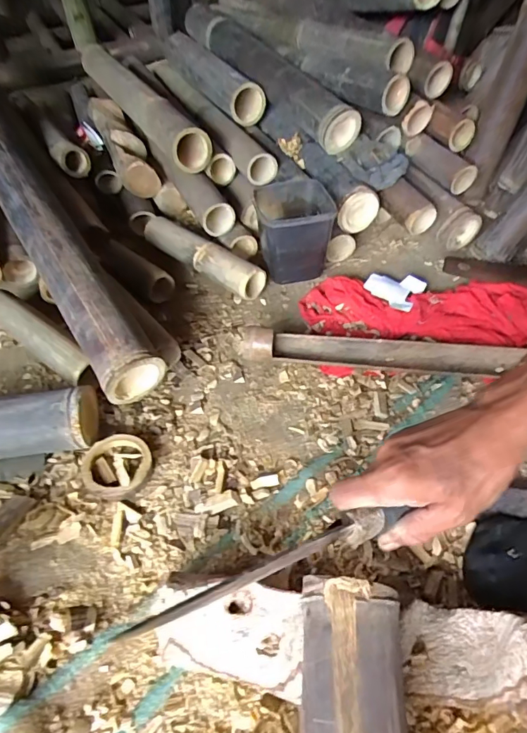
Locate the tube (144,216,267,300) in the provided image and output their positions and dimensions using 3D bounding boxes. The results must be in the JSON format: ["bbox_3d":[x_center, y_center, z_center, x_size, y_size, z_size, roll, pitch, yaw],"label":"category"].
[{"bbox_3d":[-0.105,-0.183,0.784,0.246,0.063,0.056,31,57,26],"label":"tube"}]

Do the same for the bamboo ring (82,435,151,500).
[{"bbox_3d":[-0.171,0.116,0.545,0.080,0.022,0.073,-1,49,1],"label":"bamboo ring"}]

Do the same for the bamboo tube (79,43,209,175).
[{"bbox_3d":[-0.253,-0.534,0.926,0.069,0.065,0.565,-24,52,-18],"label":"bamboo tube"}]

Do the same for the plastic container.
[{"bbox_3d":[0.047,-0.212,0.753,0.110,0.125,0.131,-7,49,-3],"label":"plastic container"}]

